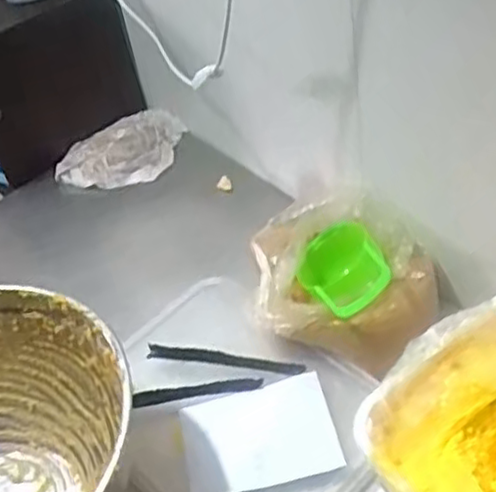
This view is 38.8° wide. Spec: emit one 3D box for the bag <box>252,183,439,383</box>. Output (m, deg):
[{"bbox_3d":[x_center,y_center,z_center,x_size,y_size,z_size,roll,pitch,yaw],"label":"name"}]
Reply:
[{"bbox_3d":[0.098,0.037,0.765,0.174,0.097,0.201,-32,47,-21],"label":"bag"}]

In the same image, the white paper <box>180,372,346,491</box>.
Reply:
[{"bbox_3d":[0.010,0.187,0.694,0.145,0.017,0.107,-12,43,-5],"label":"white paper"}]

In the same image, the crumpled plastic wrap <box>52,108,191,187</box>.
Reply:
[{"bbox_3d":[-0.195,-0.159,1.095,0.167,0.046,0.164,-4,43,4],"label":"crumpled plastic wrap"}]

